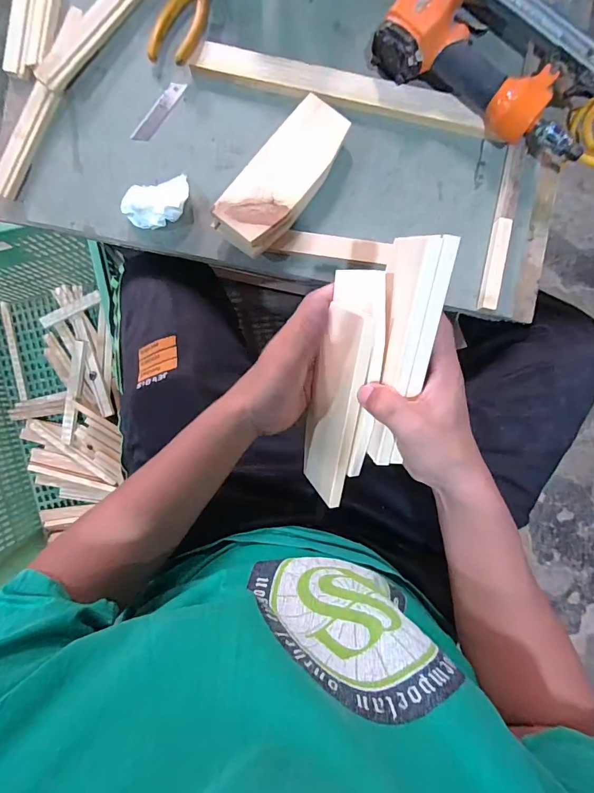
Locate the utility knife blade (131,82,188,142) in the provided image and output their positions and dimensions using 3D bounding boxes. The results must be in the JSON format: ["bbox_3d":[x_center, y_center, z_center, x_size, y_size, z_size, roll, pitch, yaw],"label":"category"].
[{"bbox_3d":[-0.162,-0.334,0.465,0.019,0.004,0.084,36,91,-7],"label":"utility knife blade"}]

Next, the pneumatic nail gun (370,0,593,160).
[{"bbox_3d":[0.229,-0.382,0.444,0.253,0.061,0.157,32,91,-2],"label":"pneumatic nail gun"}]

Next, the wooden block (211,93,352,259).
[{"bbox_3d":[-0.014,-0.249,0.453,0.076,0.037,0.184,37,91,-3],"label":"wooden block"}]

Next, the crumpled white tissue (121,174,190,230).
[{"bbox_3d":[-0.160,-0.222,0.454,0.078,0.023,0.048,-21,93,-1],"label":"crumpled white tissue"}]

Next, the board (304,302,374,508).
[{"bbox_3d":[0.034,0.008,0.365,0.012,0.064,0.178,-4,114,-26],"label":"board"}]

